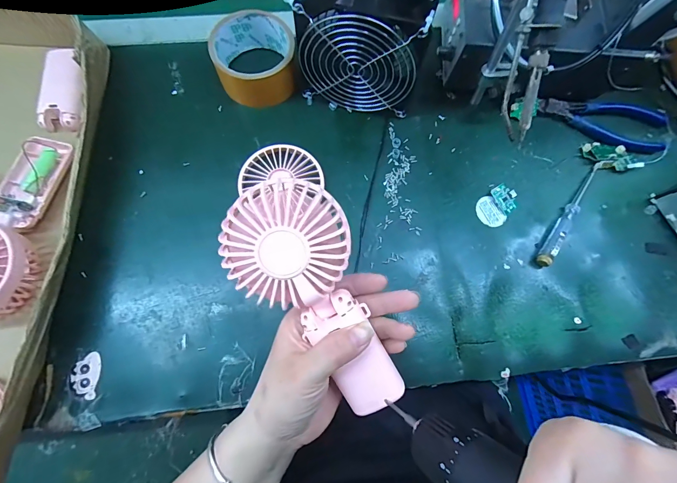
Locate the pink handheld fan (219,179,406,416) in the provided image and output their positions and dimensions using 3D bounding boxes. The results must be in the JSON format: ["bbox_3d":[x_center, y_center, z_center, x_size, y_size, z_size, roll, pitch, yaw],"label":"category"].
[{"bbox_3d":[-0.010,0.042,0.227,0.080,0.029,0.174,-31,105,-9],"label":"pink handheld fan"}]

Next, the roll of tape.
[{"bbox_3d":[-0.092,-0.195,0.366,0.083,0.047,0.096,-2,76,-2],"label":"roll of tape"}]

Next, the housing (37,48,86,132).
[{"bbox_3d":[-0.299,-0.164,0.363,0.047,0.022,0.095,-3,76,-2],"label":"housing"}]

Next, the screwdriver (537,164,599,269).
[{"bbox_3d":[0.246,-0.031,0.349,0.011,0.017,0.134,35,77,7],"label":"screwdriver"}]

